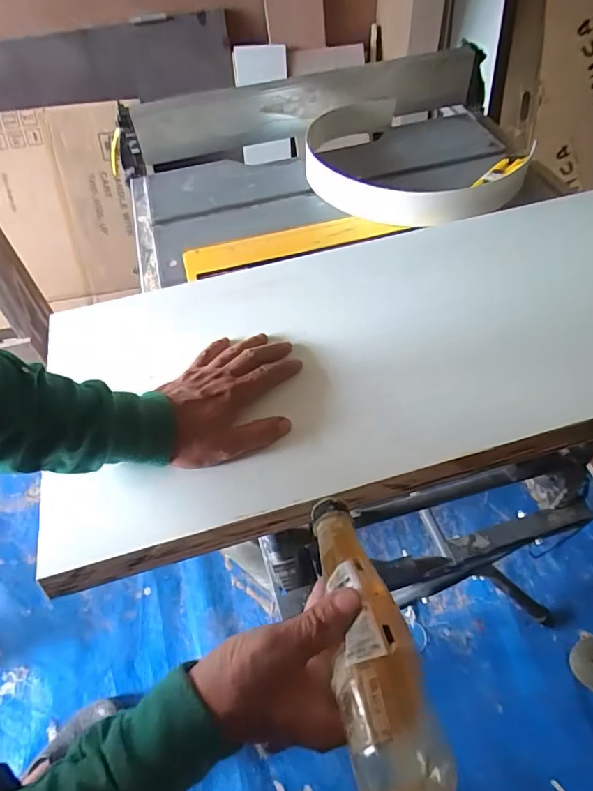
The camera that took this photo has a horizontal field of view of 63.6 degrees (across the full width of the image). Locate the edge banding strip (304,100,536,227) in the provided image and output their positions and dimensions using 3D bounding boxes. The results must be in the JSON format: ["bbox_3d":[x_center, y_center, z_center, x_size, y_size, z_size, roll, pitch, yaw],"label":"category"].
[{"bbox_3d":[0.151,-0.350,0.713,0.248,0.054,0.345,-38,59,-21],"label":"edge banding strip"}]

